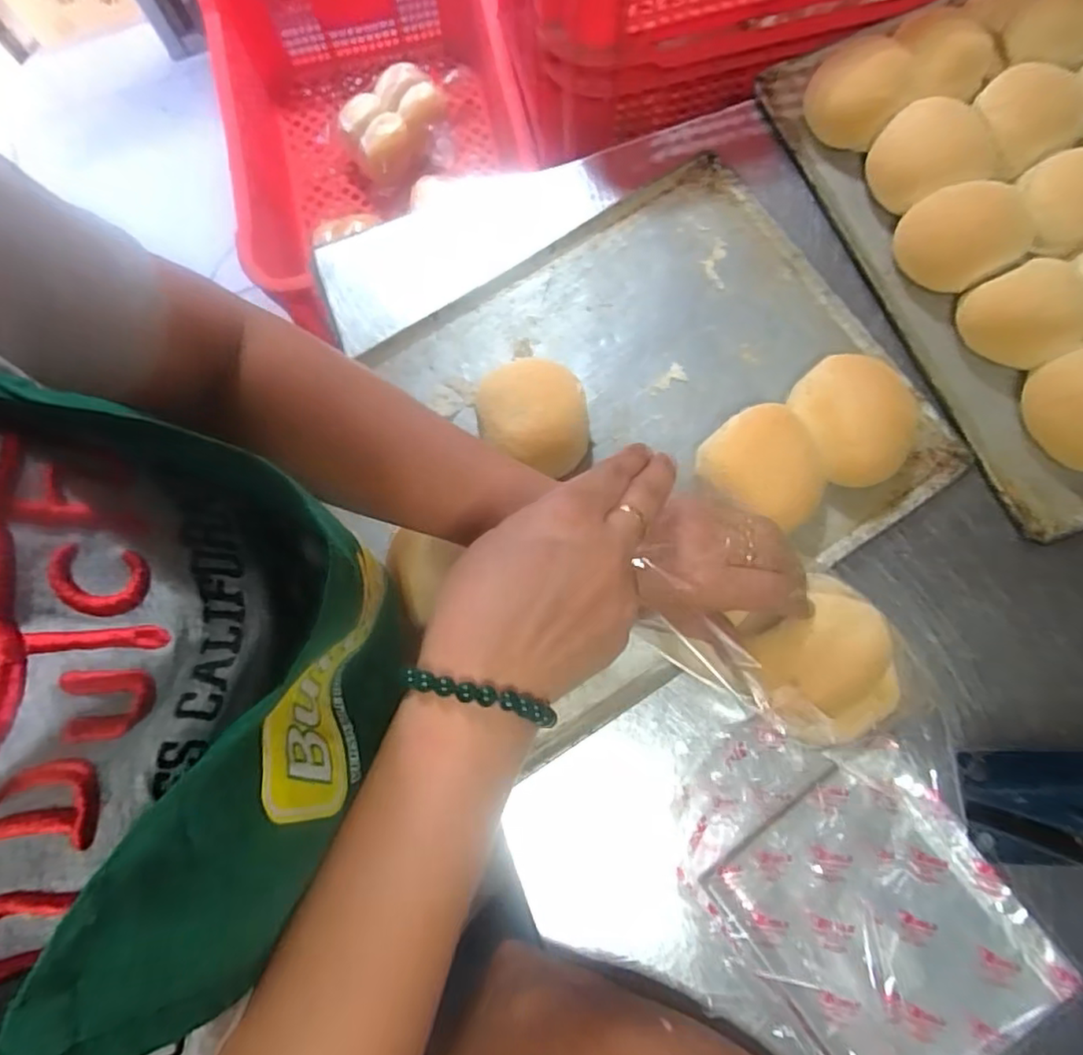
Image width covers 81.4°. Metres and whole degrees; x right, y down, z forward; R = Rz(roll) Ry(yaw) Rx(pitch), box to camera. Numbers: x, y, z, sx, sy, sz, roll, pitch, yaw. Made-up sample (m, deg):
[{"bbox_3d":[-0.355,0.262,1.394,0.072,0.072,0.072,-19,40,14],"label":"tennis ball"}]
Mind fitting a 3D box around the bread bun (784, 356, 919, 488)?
[{"bbox_3d":[0.230,-0.081,0.465,0.084,0.045,0.092,0,78,1],"label":"bread bun"}]

